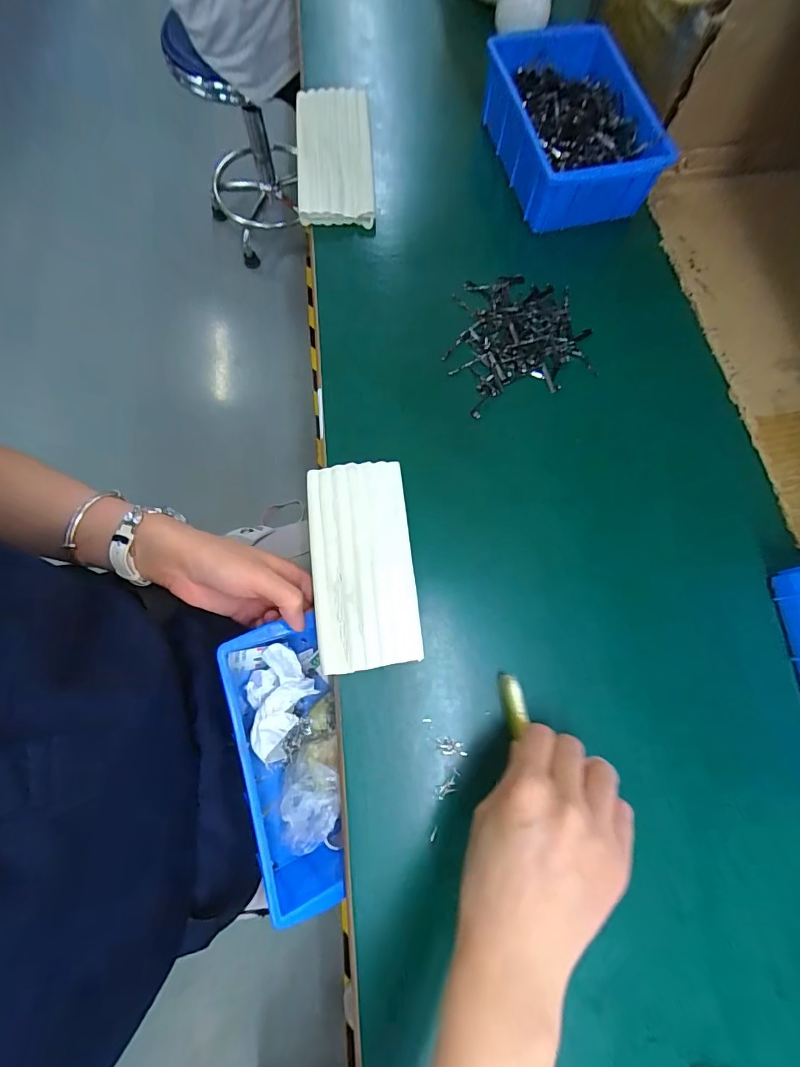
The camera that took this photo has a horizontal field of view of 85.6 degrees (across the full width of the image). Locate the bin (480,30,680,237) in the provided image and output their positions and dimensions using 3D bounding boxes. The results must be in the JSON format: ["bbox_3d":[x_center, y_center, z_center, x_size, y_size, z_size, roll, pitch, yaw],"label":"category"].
[{"bbox_3d":[0.168,-0.411,0.440,0.137,0.061,0.201,-16,76,-5],"label":"bin"}]

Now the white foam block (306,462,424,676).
[{"bbox_3d":[-0.030,0.021,0.344,0.077,0.020,0.163,-6,75,-3],"label":"white foam block"}]

